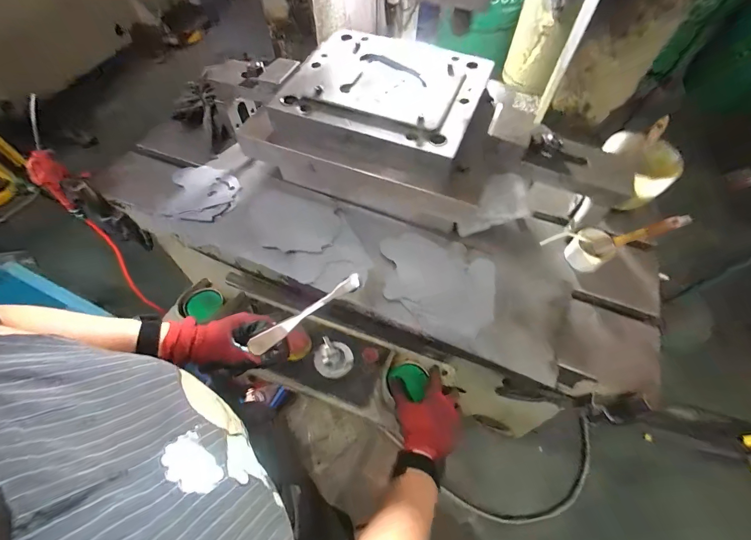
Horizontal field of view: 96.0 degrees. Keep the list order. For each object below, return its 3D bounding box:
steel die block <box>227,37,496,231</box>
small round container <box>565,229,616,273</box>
[{"bbox_3d":[0.001,-0.267,0.653,0.432,0.180,0.319,16,60,9],"label":"steel die block"},{"bbox_3d":[0.391,-0.034,0.621,0.064,0.057,0.065,0,58,0],"label":"small round container"}]

